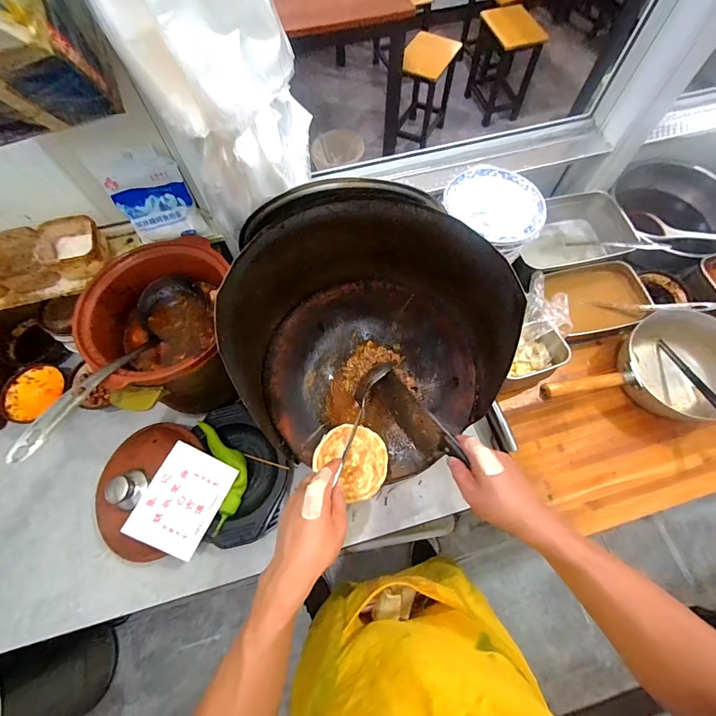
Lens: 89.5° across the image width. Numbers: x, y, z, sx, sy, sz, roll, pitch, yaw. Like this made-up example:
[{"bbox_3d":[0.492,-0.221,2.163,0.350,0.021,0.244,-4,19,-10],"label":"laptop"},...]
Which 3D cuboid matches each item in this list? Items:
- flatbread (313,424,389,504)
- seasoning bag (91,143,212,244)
[{"bbox_3d":[-0.008,0.158,0.572,0.116,0.008,0.099,33,79,21],"label":"flatbread"},{"bbox_3d":[-0.315,-0.251,0.558,0.111,0.139,0.035,-17,51,-8],"label":"seasoning bag"}]

